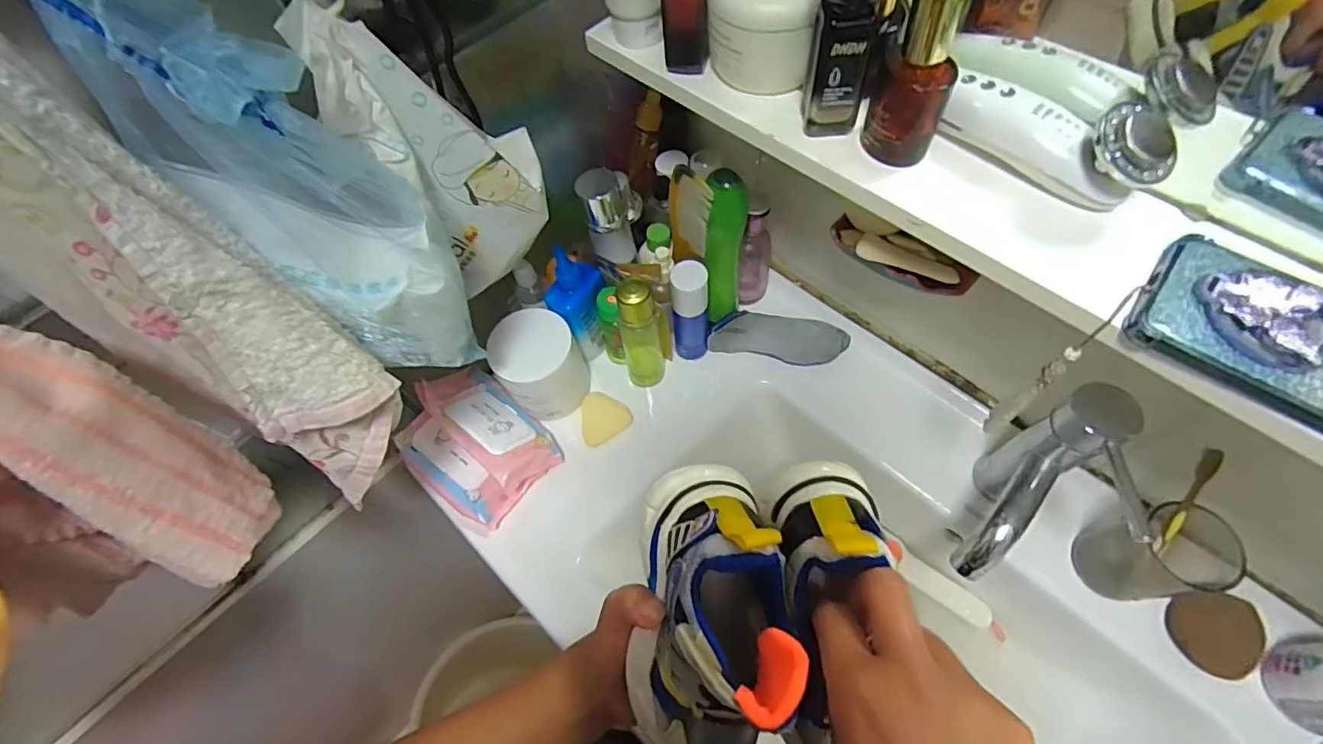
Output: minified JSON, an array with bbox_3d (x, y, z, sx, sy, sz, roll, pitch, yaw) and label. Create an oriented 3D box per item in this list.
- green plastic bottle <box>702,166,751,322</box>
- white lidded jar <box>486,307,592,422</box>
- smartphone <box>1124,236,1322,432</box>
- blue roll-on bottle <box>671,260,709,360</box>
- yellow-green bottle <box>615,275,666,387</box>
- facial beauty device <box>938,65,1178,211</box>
[{"bbox_3d":[0.064,-0.121,0.582,0.034,0.190,0.039,28,68,17],"label":"green plastic bottle"},{"bbox_3d":[-0.136,-0.009,0.625,0.093,0.103,0.086,-2,62,3],"label":"white lidded jar"},{"bbox_3d":[0.331,-0.009,0.272,0.163,0.014,0.083,33,69,19],"label":"smartphone"},{"bbox_3d":[0.033,-0.066,0.620,0.037,0.136,0.037,-2,62,3],"label":"blue roll-on bottle"},{"bbox_3d":[-0.023,-0.039,0.597,0.040,0.157,0.038,-2,62,3],"label":"yellow-green bottle"},{"bbox_3d":[0.236,-0.148,0.338,0.047,0.051,0.127,-35,65,-14],"label":"facial beauty device"}]

